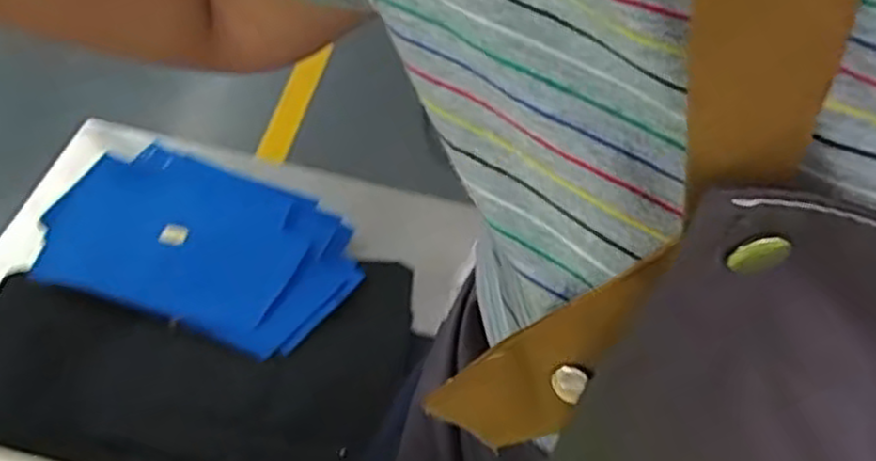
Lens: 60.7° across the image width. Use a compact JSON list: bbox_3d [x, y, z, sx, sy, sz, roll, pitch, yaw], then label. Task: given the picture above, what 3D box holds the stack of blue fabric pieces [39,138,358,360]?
[{"bbox_3d":[-0.255,0.011,0.780,0.349,0.028,0.177,17,61,14],"label":"stack of blue fabric pieces"}]

